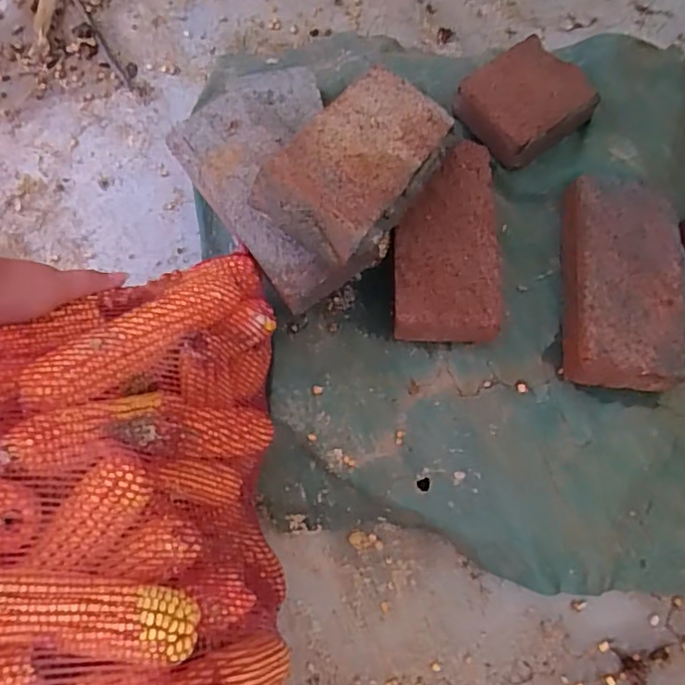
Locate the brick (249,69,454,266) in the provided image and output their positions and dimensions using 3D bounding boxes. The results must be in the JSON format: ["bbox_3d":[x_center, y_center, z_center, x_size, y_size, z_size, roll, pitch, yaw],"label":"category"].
[{"bbox_3d":[0.019,-0.184,0.580,0.109,0.053,0.241,36,56,-1],"label":"brick"}]

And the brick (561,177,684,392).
[{"bbox_3d":[0.305,-0.068,0.641,0.124,0.057,0.235,7,73,4],"label":"brick"}]

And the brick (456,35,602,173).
[{"bbox_3d":[0.212,-0.284,0.684,0.134,0.051,0.115,-35,77,-10],"label":"brick"}]

